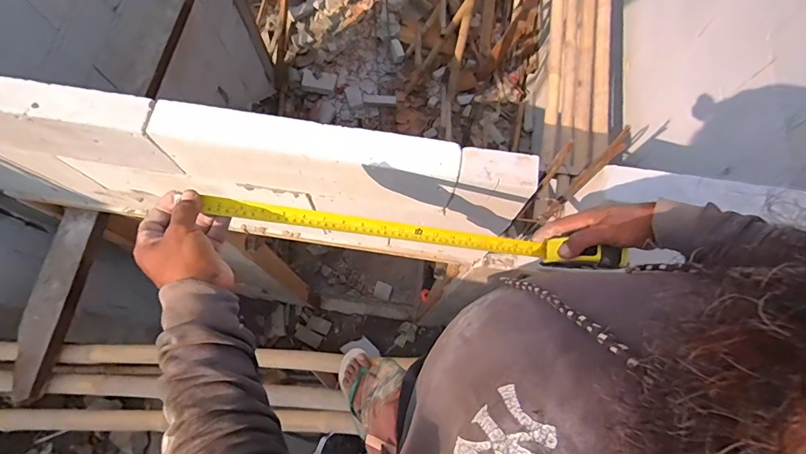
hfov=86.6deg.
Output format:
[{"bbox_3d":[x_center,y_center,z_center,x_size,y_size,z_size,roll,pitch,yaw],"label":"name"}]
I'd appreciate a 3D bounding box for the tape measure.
[{"bbox_3d":[0.030,0.006,0.568,0.534,0.082,0.034,8,71,-12],"label":"tape measure"}]

